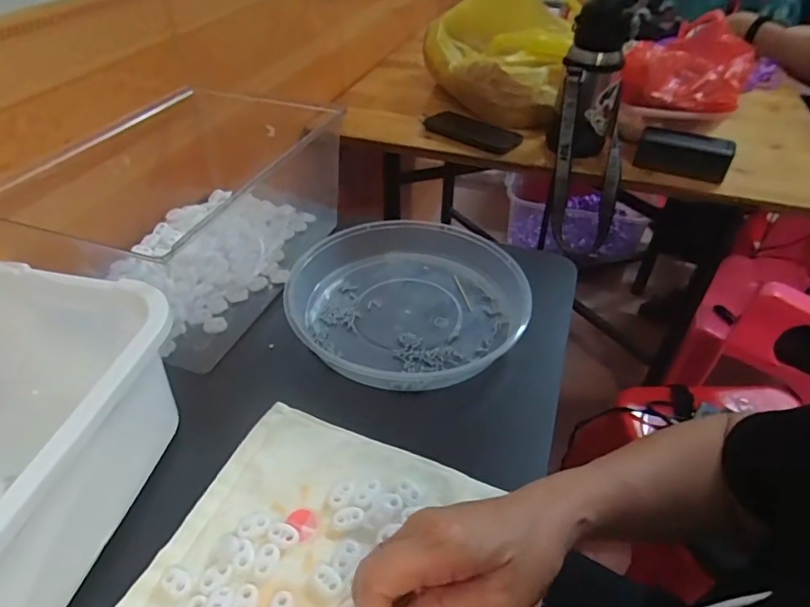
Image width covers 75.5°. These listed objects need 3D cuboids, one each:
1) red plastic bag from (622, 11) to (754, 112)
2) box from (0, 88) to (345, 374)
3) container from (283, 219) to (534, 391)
[{"bbox_3d":[0.451,-0.380,0.832,0.167,0.089,0.225,21,45,22],"label":"red plastic bag"},{"bbox_3d":[-0.216,-0.111,0.564,0.205,0.126,0.334,11,42,11],"label":"box"},{"bbox_3d":[0.007,-0.009,0.527,0.225,0.042,0.213,1,41,0],"label":"container"}]

